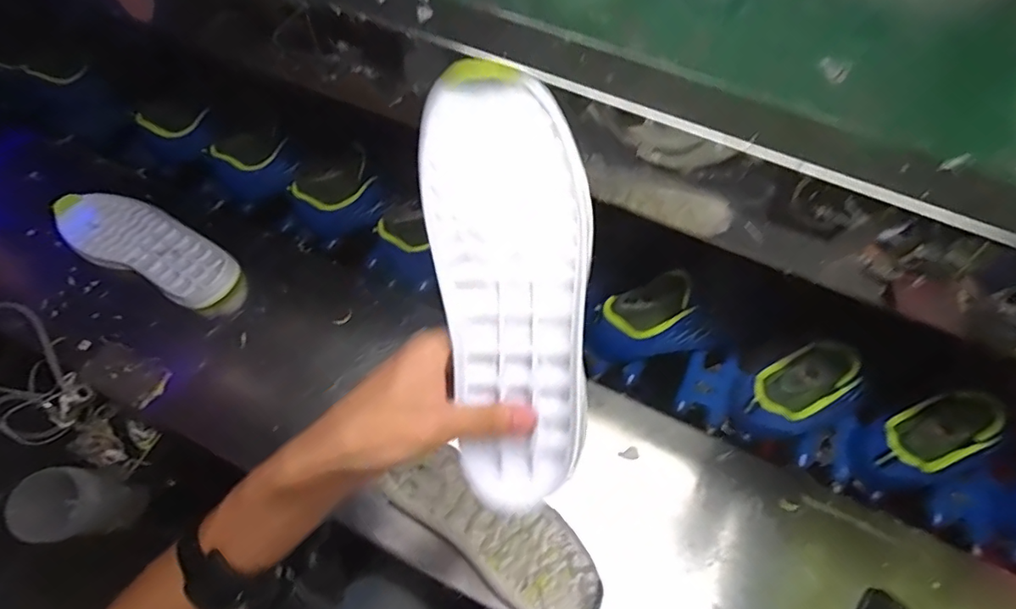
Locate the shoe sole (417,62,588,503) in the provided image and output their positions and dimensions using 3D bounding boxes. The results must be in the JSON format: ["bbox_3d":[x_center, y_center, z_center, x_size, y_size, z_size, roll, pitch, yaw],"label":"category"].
[{"bbox_3d":[0.003,-0.004,0.302,0.084,0.023,0.240,-6,99,-6],"label":"shoe sole"}]

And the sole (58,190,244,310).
[{"bbox_3d":[-0.439,-0.071,0.644,0.246,0.030,0.091,25,68,7],"label":"sole"}]

